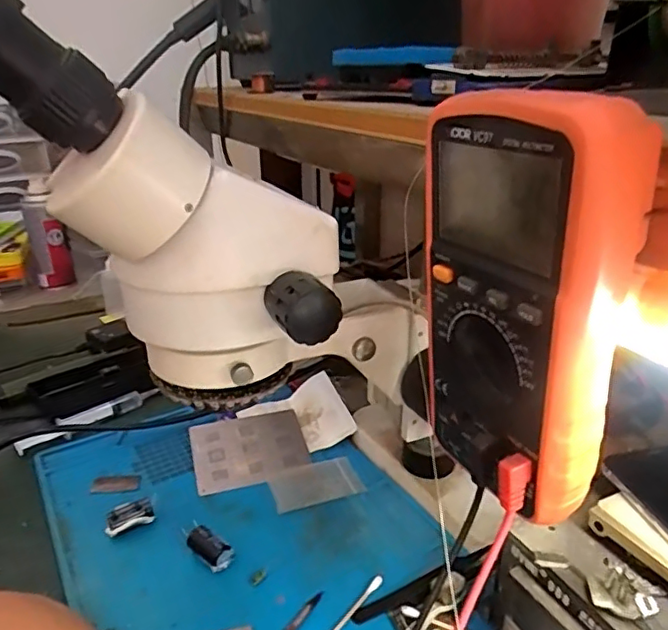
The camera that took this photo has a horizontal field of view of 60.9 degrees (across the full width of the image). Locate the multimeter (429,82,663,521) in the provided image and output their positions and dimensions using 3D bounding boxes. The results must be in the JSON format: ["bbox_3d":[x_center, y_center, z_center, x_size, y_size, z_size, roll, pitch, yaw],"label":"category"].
[{"bbox_3d":[0.080,-0.004,0.243,0.046,0.164,0.089,-13,25,-25],"label":"multimeter"}]

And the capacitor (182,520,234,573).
[{"bbox_3d":[-0.091,0.165,0.406,0.039,0.019,0.017,16,30,34],"label":"capacitor"}]

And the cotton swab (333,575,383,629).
[{"bbox_3d":[0.010,0.190,0.363,0.006,0.004,0.072,17,30,36],"label":"cotton swab"}]

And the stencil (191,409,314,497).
[{"bbox_3d":[-0.076,0.122,0.517,0.099,0.004,0.083,-9,34,-16],"label":"stencil"}]

